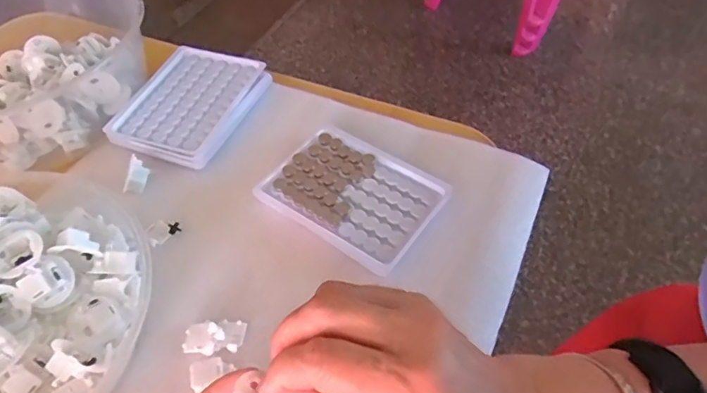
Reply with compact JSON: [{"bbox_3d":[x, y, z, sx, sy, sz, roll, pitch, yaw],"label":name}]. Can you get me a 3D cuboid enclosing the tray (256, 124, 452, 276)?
[{"bbox_3d":[-0.001,-0.003,0.410,0.128,0.011,0.096,30,58,22],"label":"tray"}]

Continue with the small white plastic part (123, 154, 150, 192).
[{"bbox_3d":[-0.176,-0.018,0.423,0.017,0.019,0.024,11,52,10],"label":"small white plastic part"}]

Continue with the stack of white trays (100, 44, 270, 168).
[{"bbox_3d":[-0.149,-0.086,0.479,0.106,0.019,0.133,18,54,14],"label":"stack of white trays"}]

